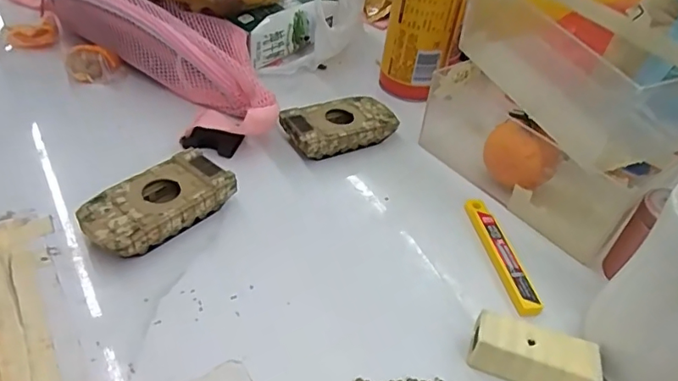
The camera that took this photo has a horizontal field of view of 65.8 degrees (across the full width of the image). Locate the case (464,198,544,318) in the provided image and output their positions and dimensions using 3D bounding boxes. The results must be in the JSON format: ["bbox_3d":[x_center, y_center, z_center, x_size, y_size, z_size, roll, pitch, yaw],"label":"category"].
[{"bbox_3d":[0.113,0.043,0.369,0.017,0.008,0.108,-1,41,-10],"label":"case"}]

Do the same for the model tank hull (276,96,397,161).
[{"bbox_3d":[0.002,-0.053,0.450,0.094,0.027,0.046,-16,46,-25],"label":"model tank hull"}]

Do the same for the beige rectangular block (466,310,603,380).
[{"bbox_3d":[0.108,0.095,0.297,0.067,0.027,0.028,16,41,10],"label":"beige rectangular block"}]

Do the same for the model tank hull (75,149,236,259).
[{"bbox_3d":[-0.122,0.011,0.355,0.049,0.027,0.094,32,46,26],"label":"model tank hull"}]

